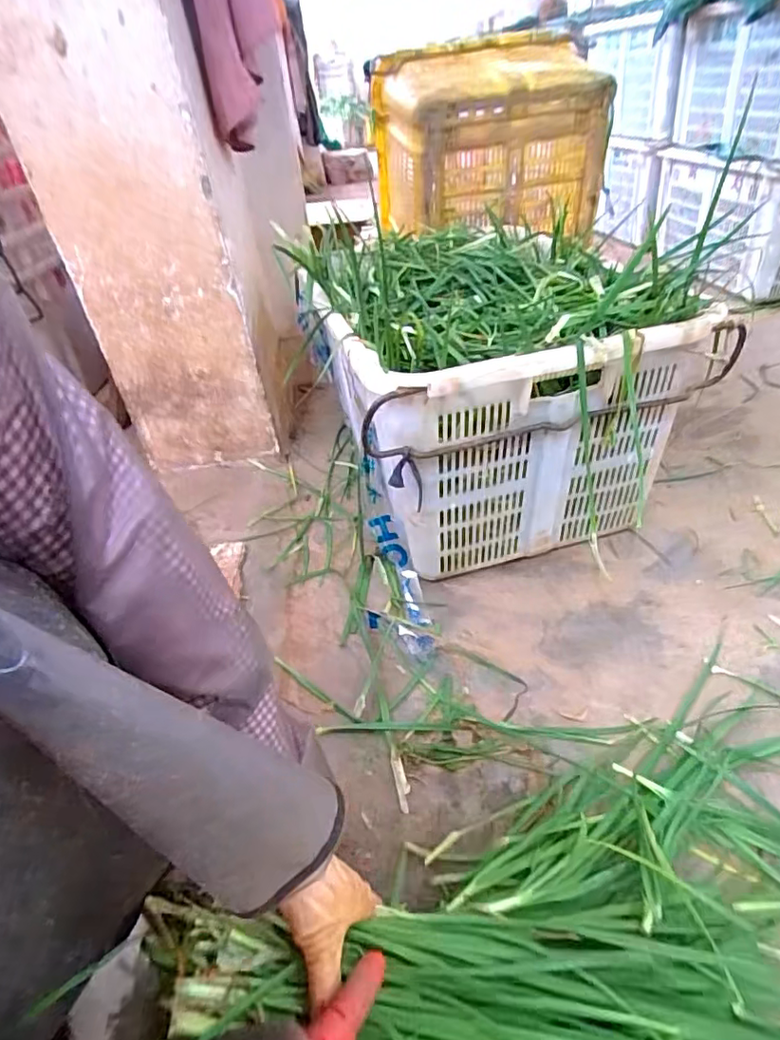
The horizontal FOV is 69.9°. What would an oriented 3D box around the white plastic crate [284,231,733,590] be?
[{"bbox_3d":[0.152,-0.222,0.940,0.482,0.393,0.568,-13,39,-7],"label":"white plastic crate"}]

